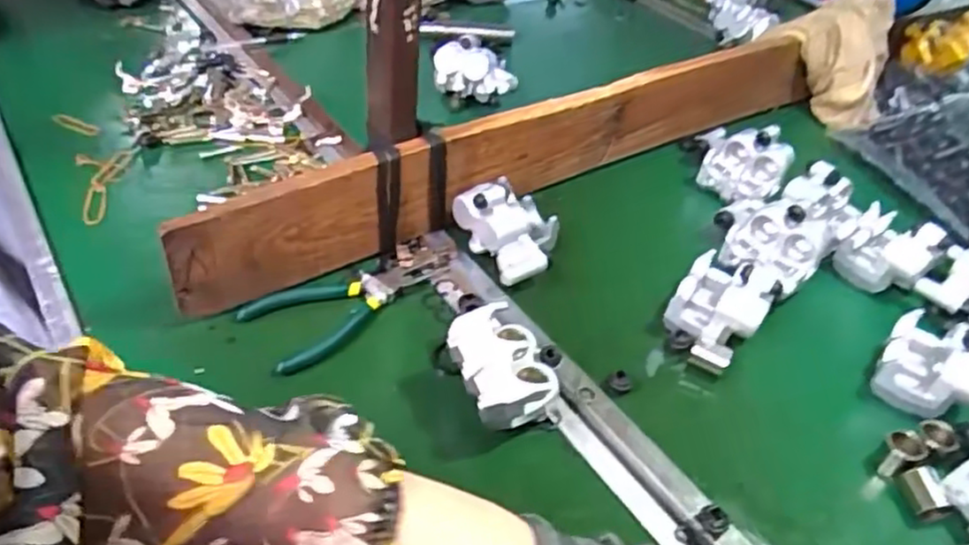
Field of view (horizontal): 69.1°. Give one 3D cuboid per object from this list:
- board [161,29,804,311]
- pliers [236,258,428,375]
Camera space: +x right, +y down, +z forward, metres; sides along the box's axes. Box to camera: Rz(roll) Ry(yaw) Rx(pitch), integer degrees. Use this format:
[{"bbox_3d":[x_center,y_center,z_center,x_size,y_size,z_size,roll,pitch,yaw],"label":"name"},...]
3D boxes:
[{"bbox_3d":[0.078,-0.119,0.667,0.725,0.105,0.024,-23,50,-28],"label":"board"},{"bbox_3d":[-0.115,0.021,0.550,0.071,0.011,0.145,34,49,26],"label":"pliers"}]

